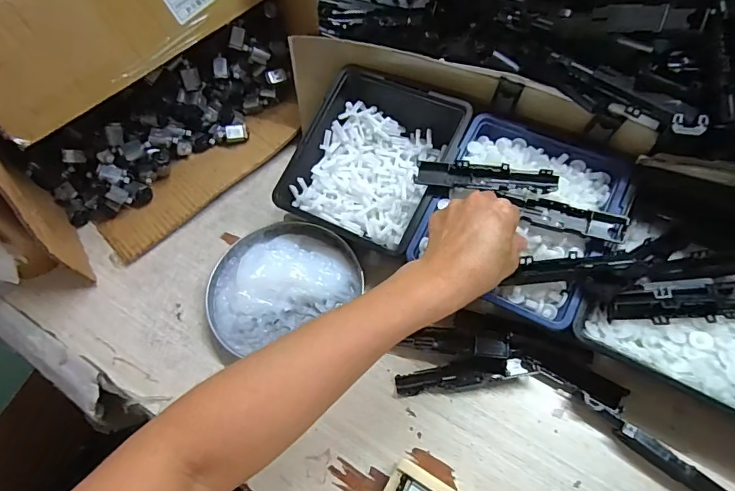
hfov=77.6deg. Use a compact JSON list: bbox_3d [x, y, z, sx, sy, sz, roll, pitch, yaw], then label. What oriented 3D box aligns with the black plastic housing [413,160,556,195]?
[{"bbox_3d":[0.103,-0.061,0.400,0.118,0.016,0.022,10,62,8],"label":"black plastic housing"}]

